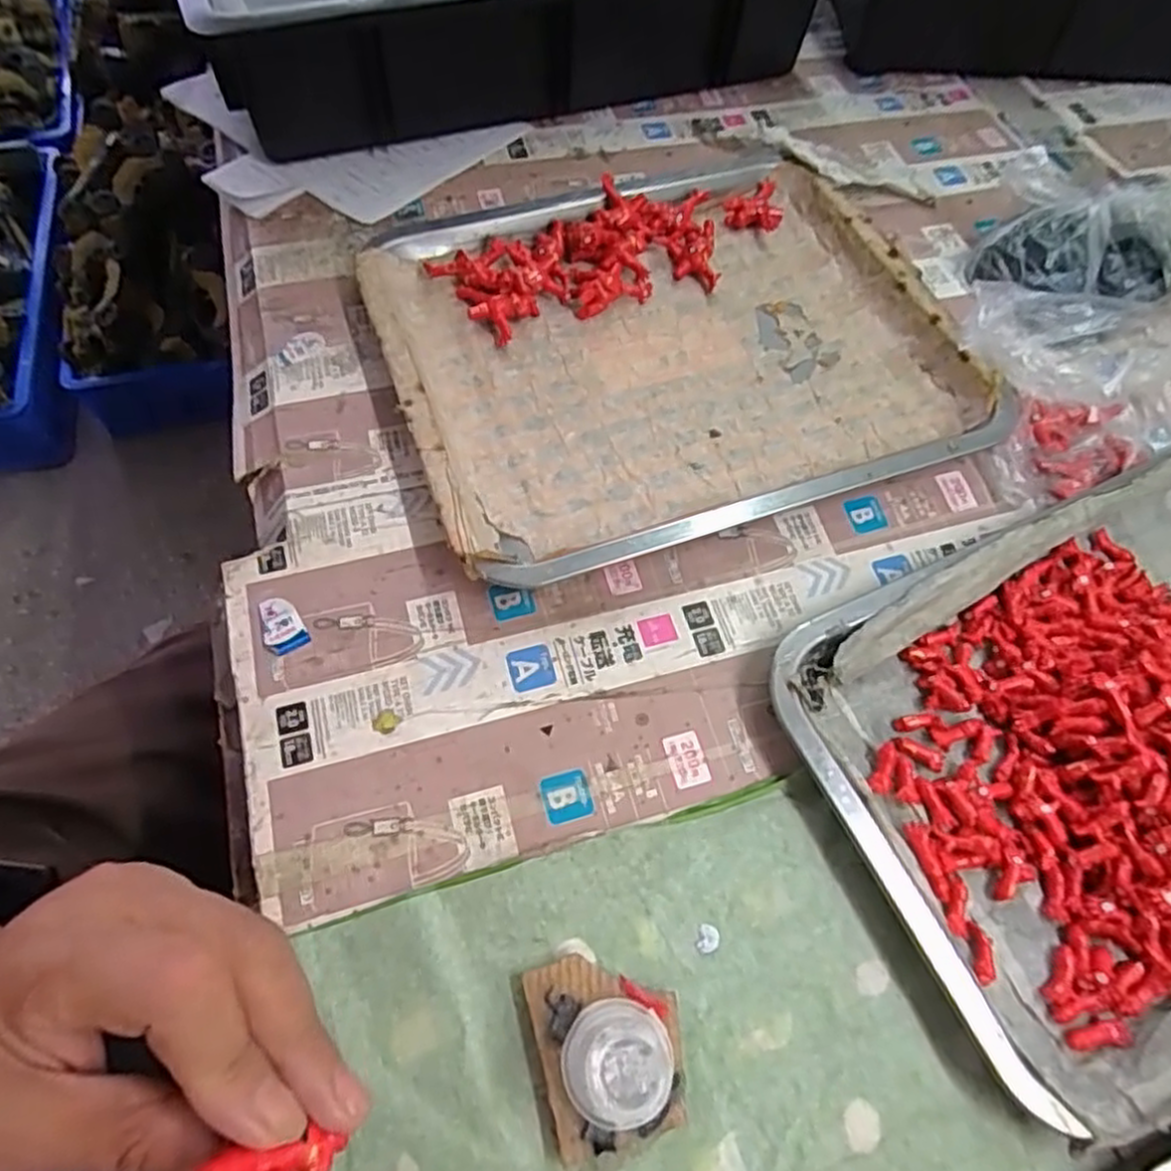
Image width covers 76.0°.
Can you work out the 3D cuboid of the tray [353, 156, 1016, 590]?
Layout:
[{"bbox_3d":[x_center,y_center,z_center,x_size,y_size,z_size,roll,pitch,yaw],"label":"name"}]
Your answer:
[{"bbox_3d":[0.046,-0.139,0.420,0.302,0.028,0.254,-18,65,-12],"label":"tray"}]

